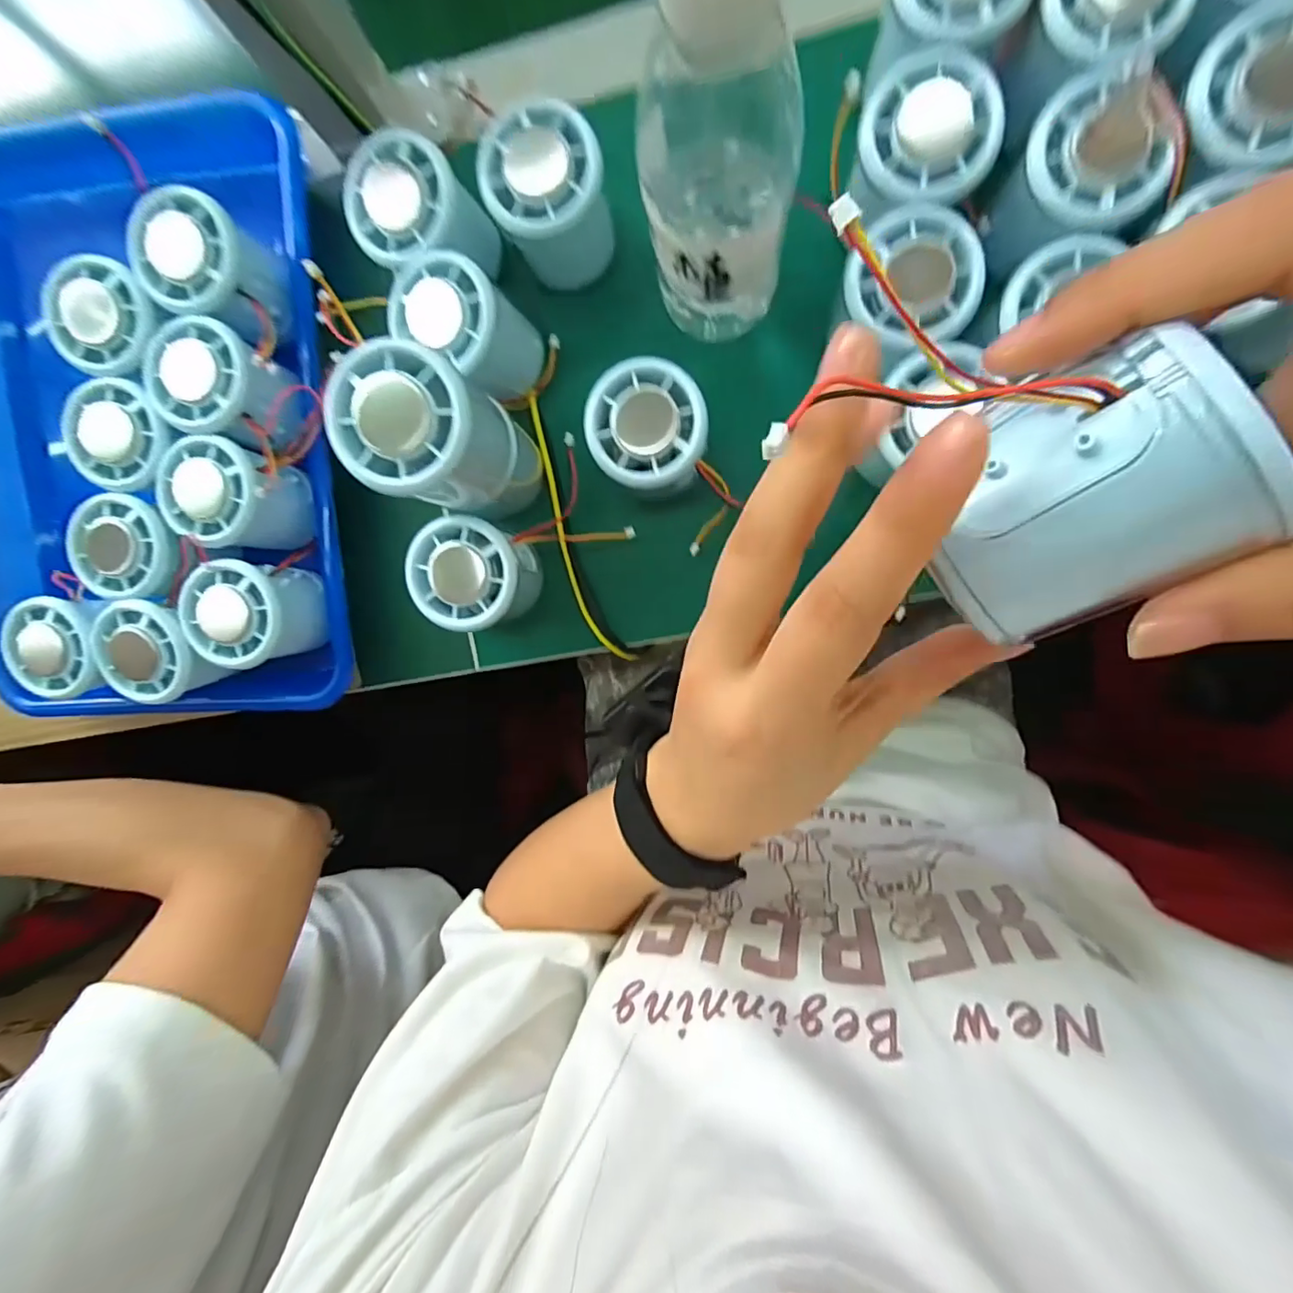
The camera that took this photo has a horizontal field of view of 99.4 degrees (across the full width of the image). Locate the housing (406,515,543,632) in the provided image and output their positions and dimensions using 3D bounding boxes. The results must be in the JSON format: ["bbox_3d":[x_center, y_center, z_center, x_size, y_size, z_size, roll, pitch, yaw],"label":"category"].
[{"bbox_3d":[-0.089,-0.038,0.299,0.055,0.055,0.055,-4,93,7],"label":"housing"}]

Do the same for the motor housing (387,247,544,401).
[{"bbox_3d":[-0.091,-0.161,0.281,0.059,0.056,0.050,29,97,4],"label":"motor housing"}]

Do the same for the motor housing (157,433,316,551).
[{"bbox_3d":[-0.223,-0.082,0.299,0.053,0.051,0.051,0,94,7],"label":"motor housing"}]

